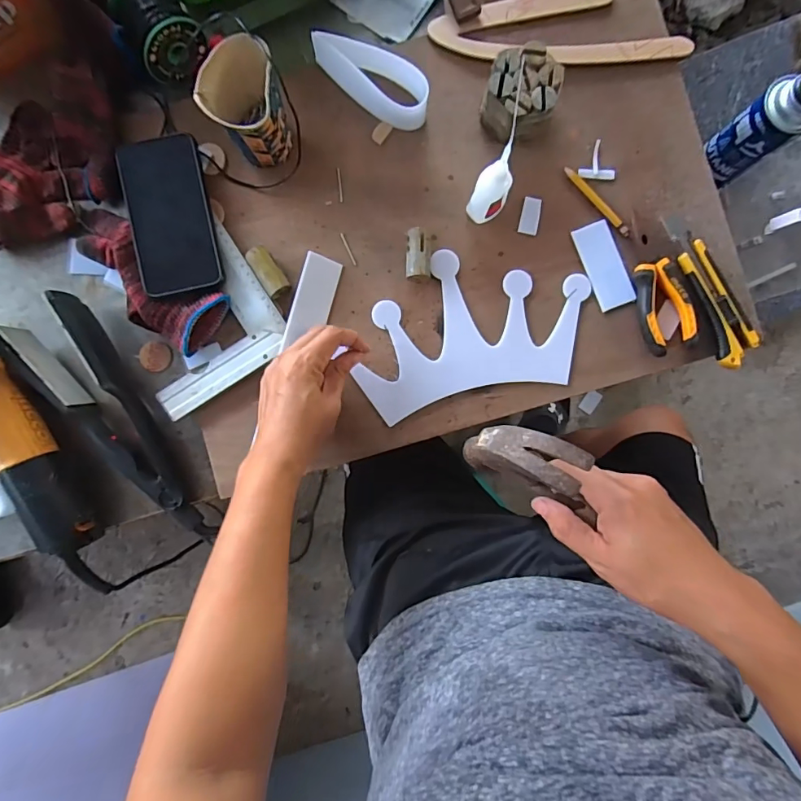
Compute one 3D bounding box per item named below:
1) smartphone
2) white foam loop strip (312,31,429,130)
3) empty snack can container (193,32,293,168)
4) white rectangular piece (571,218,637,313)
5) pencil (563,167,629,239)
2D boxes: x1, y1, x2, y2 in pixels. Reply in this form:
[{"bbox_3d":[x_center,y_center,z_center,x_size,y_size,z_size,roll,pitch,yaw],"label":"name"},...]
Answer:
[{"bbox_3d":[-0.235,-0.189,0.479,0.081,0.008,0.160,-12,87,-4],"label":"smartphone"},{"bbox_3d":[-0.033,-0.332,0.490,0.133,0.049,0.044,25,89,-1],"label":"white foam loop strip"},{"bbox_3d":[-0.142,-0.283,0.457,0.069,0.091,0.082,18,89,-1],"label":"empty snack can container"},{"bbox_3d":[0.218,-0.144,0.502,0.039,0.004,0.093,-19,87,5],"label":"white rectangular piece"},{"bbox_3d":[0.210,-0.213,0.500,0.010,0.008,0.096,-41,91,-1],"label":"pencil"}]

